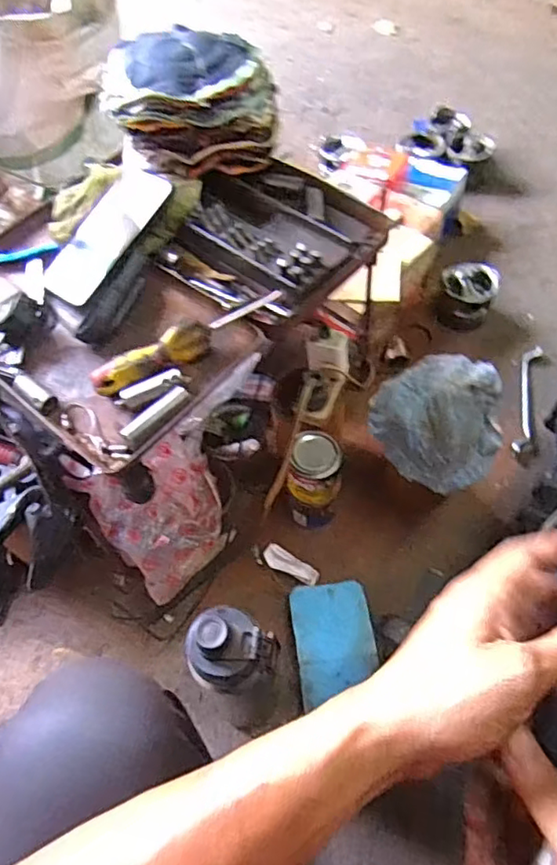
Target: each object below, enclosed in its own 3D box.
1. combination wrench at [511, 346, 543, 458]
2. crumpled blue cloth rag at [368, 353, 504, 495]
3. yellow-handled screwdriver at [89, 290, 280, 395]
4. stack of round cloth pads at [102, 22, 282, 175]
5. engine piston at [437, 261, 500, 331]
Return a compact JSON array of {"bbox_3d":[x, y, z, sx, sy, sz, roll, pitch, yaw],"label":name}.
[{"bbox_3d":[0.406,-0.053,0.955,0.037,0.022,0.217,14,59,12],"label":"combination wrench"},{"bbox_3d":[0.198,-0.017,0.724,0.135,0.090,0.158,-22,58,-10],"label":"crumpled blue cloth rag"},{"bbox_3d":[-0.086,-0.089,0.574,0.196,0.029,0.028,-28,59,-14],"label":"yellow-handled screwdriver"},{"bbox_3d":[-0.096,-0.376,0.673,0.185,0.110,0.142,-6,56,0],"label":"stack of round cloth pads"},{"bbox_3d":[0.330,-0.235,1.056,0.097,0.083,0.114,19,60,16],"label":"engine piston"}]

